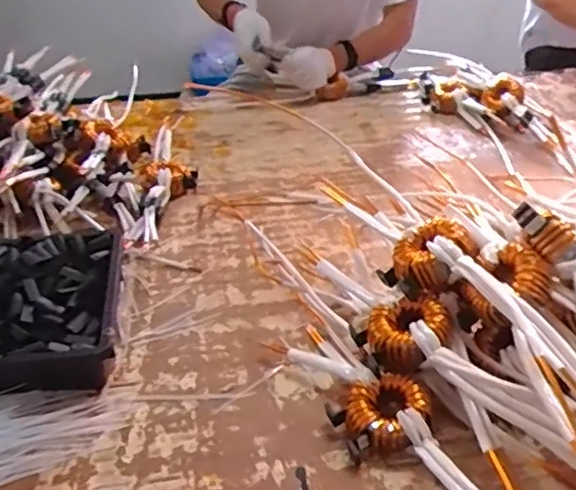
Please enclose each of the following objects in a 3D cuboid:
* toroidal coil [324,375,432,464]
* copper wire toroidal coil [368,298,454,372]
[{"bbox_3d":[0.091,0.163,0.584,0.089,0.050,0.069,-15,36,-20],"label":"toroidal coil"},{"bbox_3d":[0.119,0.084,0.598,0.079,0.046,0.062,6,34,10],"label":"copper wire toroidal coil"}]

